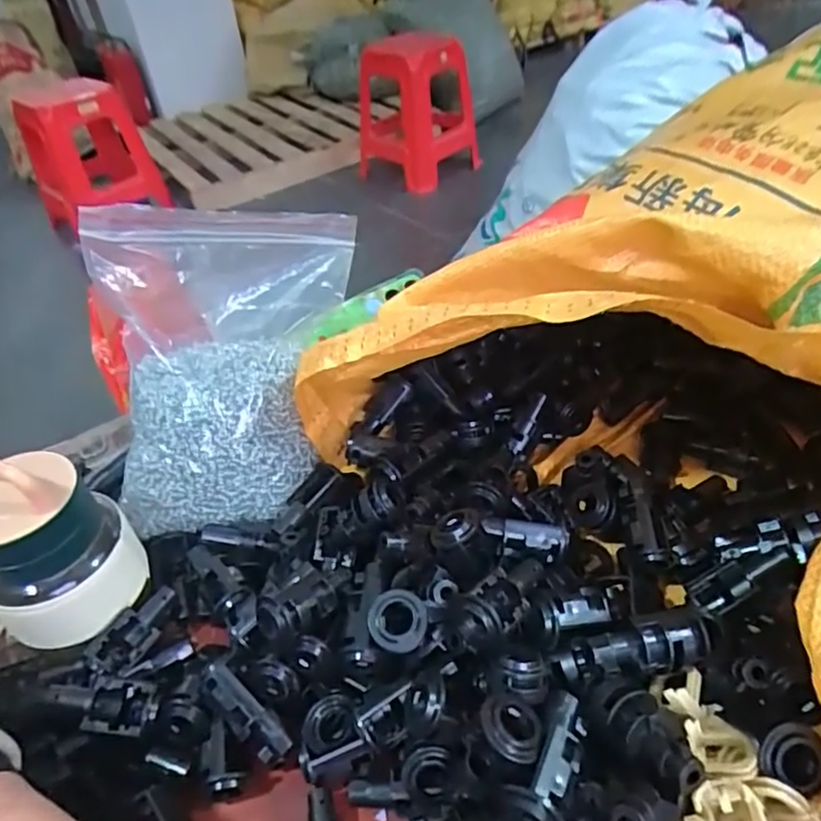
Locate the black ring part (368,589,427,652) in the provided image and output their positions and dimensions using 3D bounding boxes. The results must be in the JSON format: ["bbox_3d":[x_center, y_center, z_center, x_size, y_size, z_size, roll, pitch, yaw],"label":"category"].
[{"bbox_3d":[-0.007,0.098,0.283,0.027,0.011,0.026,-12,86,0],"label":"black ring part"}]

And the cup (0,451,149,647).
[{"bbox_3d":[-0.191,0.066,0.320,0.064,0.100,0.064,-4,43,3],"label":"cup"}]

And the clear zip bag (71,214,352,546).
[{"bbox_3d":[-0.123,-0.042,0.391,0.125,0.150,0.188,8,45,16],"label":"clear zip bag"}]

